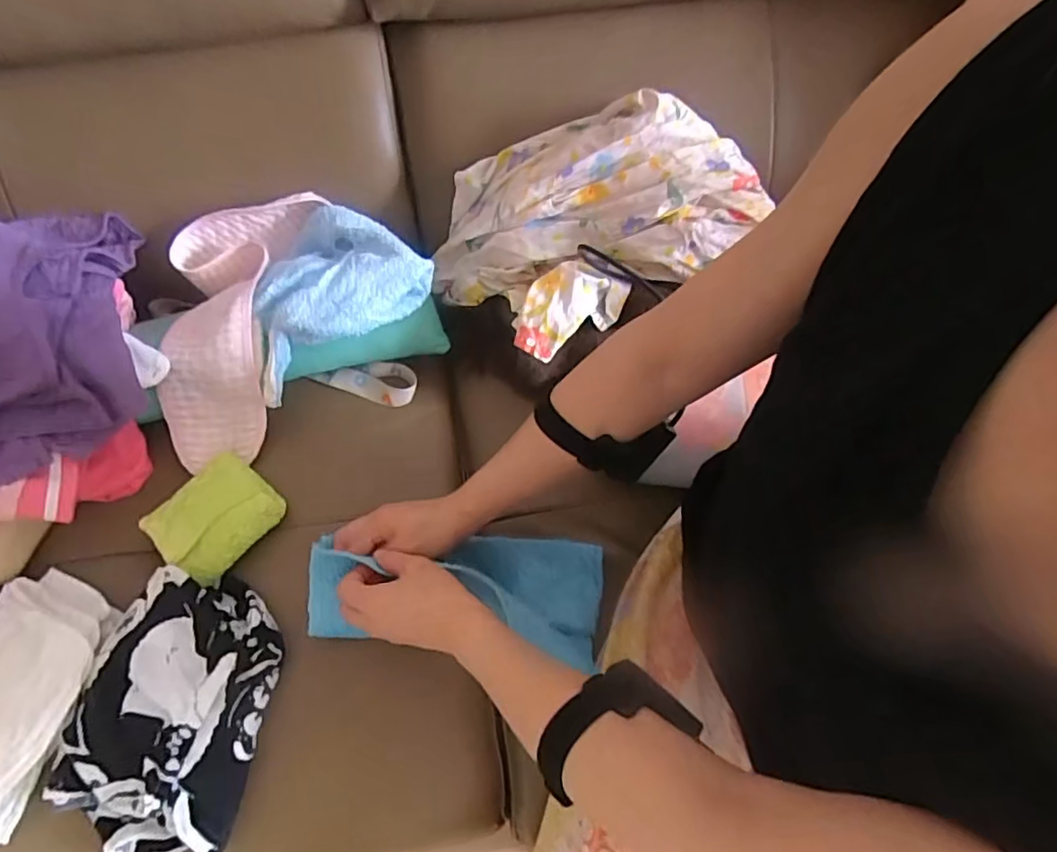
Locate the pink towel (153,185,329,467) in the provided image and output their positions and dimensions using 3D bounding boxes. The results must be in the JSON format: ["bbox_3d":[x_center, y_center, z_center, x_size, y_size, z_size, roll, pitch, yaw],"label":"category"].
[{"bbox_3d":[-0.298,-0.099,0.599,0.138,0.062,0.266,2,76,4],"label":"pink towel"}]

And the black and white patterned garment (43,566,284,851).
[{"bbox_3d":[-0.278,0.225,0.478,0.128,0.078,0.201,11,65,7],"label":"black and white patterned garment"}]

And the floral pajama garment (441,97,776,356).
[{"bbox_3d":[0.064,-0.212,0.602,0.295,0.138,0.202,-24,66,-10],"label":"floral pajama garment"}]

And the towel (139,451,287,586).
[{"bbox_3d":[-0.281,0.081,0.542,0.077,0.040,0.099,37,71,17],"label":"towel"}]

